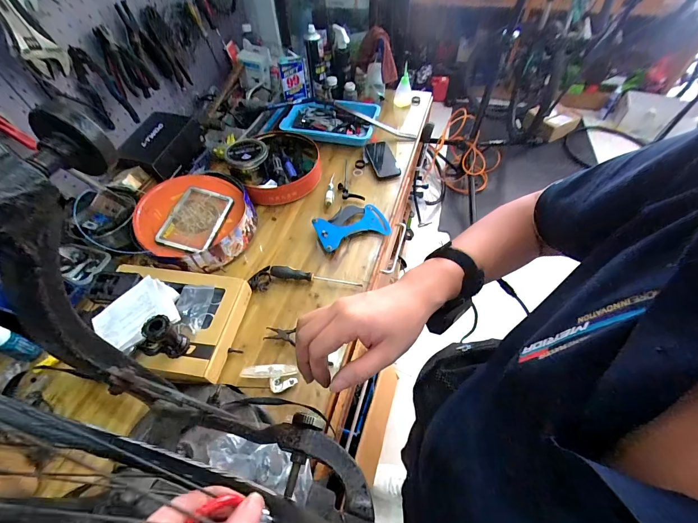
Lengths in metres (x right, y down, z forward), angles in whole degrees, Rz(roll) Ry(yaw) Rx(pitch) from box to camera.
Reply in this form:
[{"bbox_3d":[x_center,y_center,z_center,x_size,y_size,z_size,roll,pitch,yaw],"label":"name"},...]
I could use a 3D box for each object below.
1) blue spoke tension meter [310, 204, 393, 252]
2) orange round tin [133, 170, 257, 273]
[{"bbox_3d":[0.009,-0.108,0.863,0.204,0.034,0.137,-20,55,-11],"label":"blue spoke tension meter"},{"bbox_3d":[-0.380,-0.111,0.811,0.278,0.108,0.248,-35,60,-21],"label":"orange round tin"}]

